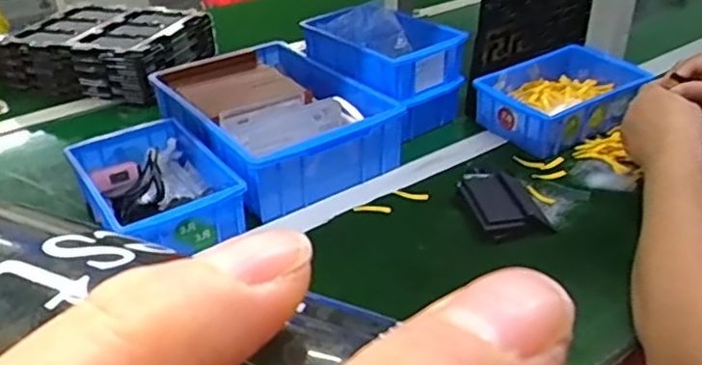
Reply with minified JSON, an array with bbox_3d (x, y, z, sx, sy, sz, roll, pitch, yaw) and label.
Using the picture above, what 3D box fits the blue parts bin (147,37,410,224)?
[{"bbox_3d":[-0.109,-0.086,0.839,0.226,0.085,0.323,-22,38,-30],"label":"blue parts bin"}]

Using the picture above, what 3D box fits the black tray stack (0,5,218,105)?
[{"bbox_3d":[-0.409,-0.227,1.082,0.270,0.080,0.229,9,34,16],"label":"black tray stack"}]

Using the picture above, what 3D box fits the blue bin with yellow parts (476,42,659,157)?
[{"bbox_3d":[0.295,-0.123,0.921,0.233,0.065,0.156,-21,37,-28],"label":"blue bin with yellow parts"}]

